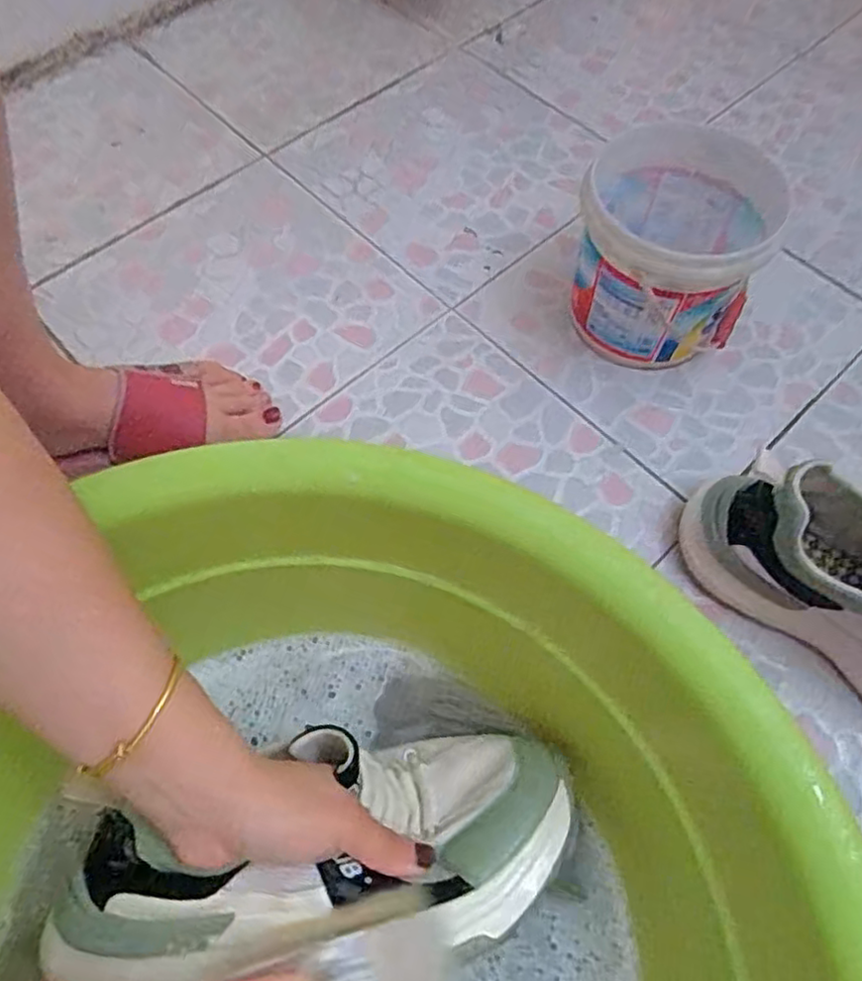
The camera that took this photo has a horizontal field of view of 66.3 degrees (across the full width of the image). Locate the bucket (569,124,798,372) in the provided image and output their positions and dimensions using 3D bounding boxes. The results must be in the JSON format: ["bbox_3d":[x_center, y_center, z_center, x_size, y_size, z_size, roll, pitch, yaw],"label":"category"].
[{"bbox_3d":[0.187,-0.196,0.555,0.122,0.134,0.134,0,64,1],"label":"bucket"}]

